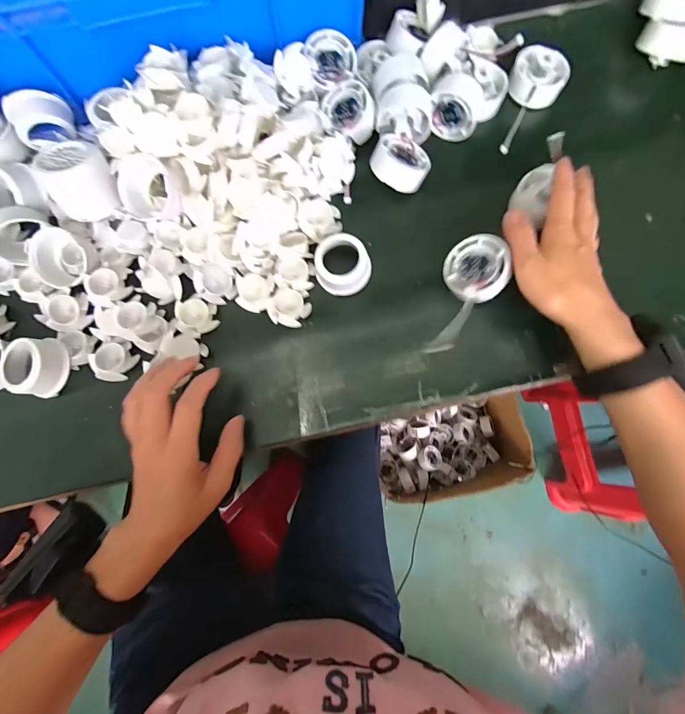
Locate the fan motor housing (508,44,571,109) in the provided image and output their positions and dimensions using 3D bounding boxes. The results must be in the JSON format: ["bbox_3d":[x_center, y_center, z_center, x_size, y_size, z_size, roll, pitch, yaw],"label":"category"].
[{"bbox_3d":[0.211,-0.301,0.398,0.057,0.037,0.057,0,80,1],"label":"fan motor housing"}]

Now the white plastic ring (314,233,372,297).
[{"bbox_3d":[0.000,-0.086,0.352,0.052,0.039,0.047,37,82,7],"label":"white plastic ring"}]

